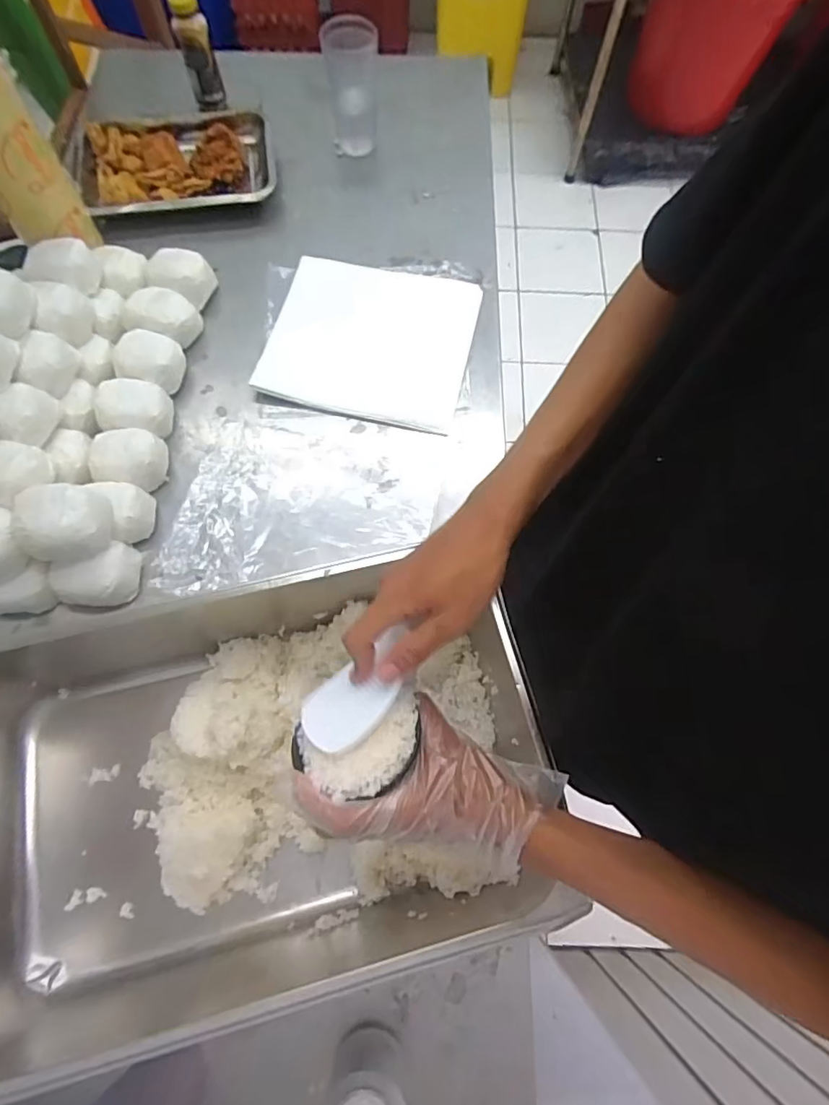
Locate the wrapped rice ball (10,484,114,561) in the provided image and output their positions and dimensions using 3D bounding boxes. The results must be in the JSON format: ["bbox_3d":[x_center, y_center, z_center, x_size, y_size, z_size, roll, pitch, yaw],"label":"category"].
[{"bbox_3d":[-0.374,-0.031,0.581,0.085,0.071,0.070,-12,70,-6],"label":"wrapped rice ball"}]

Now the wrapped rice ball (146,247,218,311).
[{"bbox_3d":[-0.330,-0.387,0.763,0.084,0.060,0.082,0,69,-1],"label":"wrapped rice ball"}]

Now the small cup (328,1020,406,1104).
[{"bbox_3d":[-0.037,0.442,0.435,0.058,0.088,0.058,0,69,-1],"label":"small cup"}]

